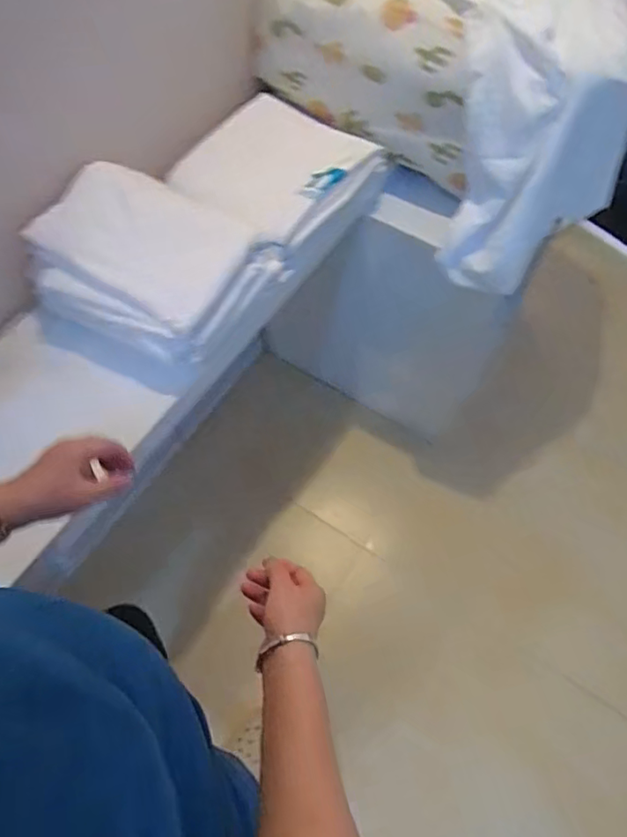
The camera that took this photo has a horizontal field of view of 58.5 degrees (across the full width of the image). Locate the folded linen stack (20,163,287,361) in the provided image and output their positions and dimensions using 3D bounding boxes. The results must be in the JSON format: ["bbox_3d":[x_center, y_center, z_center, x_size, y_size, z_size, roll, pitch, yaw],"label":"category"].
[{"bbox_3d":[-0.243,-0.240,0.834,0.291,0.120,0.263,28,66,14],"label":"folded linen stack"}]

